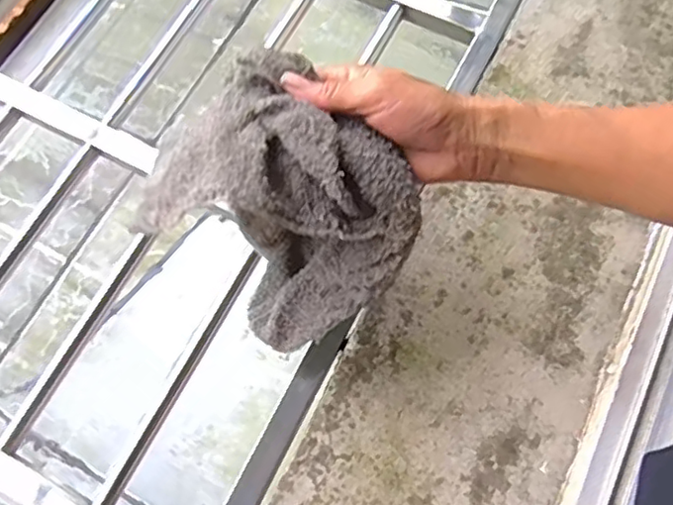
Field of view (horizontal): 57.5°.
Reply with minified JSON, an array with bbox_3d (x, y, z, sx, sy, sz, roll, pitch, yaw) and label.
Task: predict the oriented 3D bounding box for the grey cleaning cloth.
[{"bbox_3d":[-0.040,-0.027,0.394,0.133,0.124,0.158,-42,74,-13],"label":"grey cleaning cloth"}]

